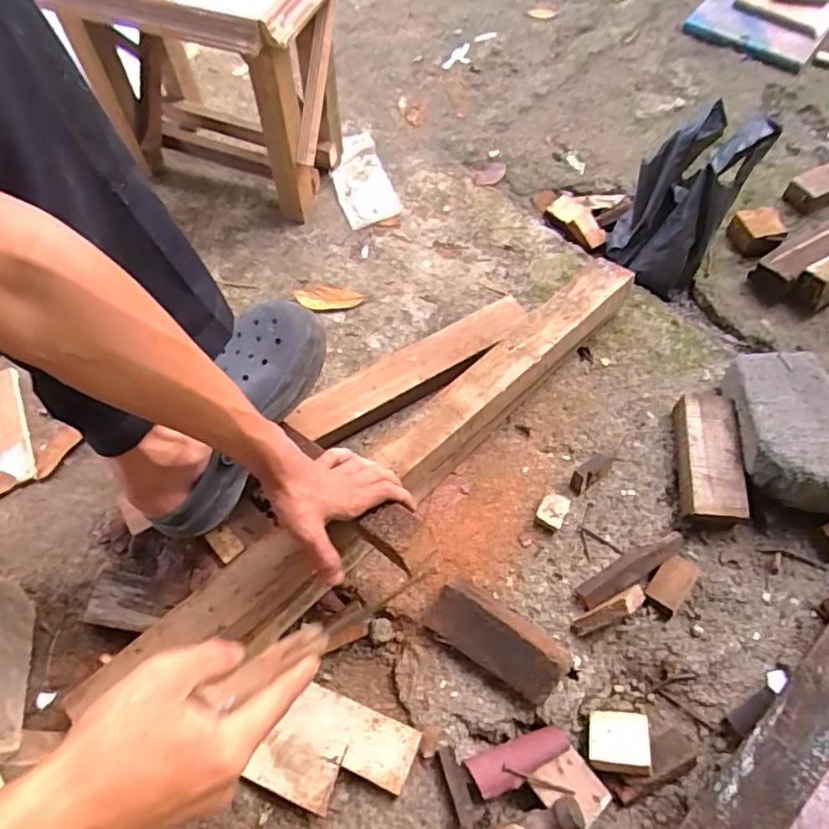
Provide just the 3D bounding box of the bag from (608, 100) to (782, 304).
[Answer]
[{"bbox_3d":[0.386,-0.312,0.861,0.147,0.190,0.161,25,64,15],"label":"bag"}]

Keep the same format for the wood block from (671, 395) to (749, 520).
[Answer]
[{"bbox_3d":[0.358,0.054,0.723,0.070,0.046,0.154,4,61,4],"label":"wood block"}]

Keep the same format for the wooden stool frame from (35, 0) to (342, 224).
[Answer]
[{"bbox_3d":[-0.294,-0.507,0.893,0.365,0.333,0.205,19,63,12],"label":"wooden stool frame"}]

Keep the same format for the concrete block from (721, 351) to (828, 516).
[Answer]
[{"bbox_3d":[0.454,0.010,0.696,0.127,0.070,0.208,-1,61,2],"label":"concrete block"}]

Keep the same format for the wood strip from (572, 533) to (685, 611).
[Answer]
[{"bbox_3d":[0.247,0.175,0.670,0.145,0.020,0.030,-27,63,-13],"label":"wood strip"}]

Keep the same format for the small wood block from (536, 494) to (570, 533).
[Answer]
[{"bbox_3d":[0.164,0.114,0.702,0.031,0.021,0.040,28,65,16],"label":"small wood block"}]

